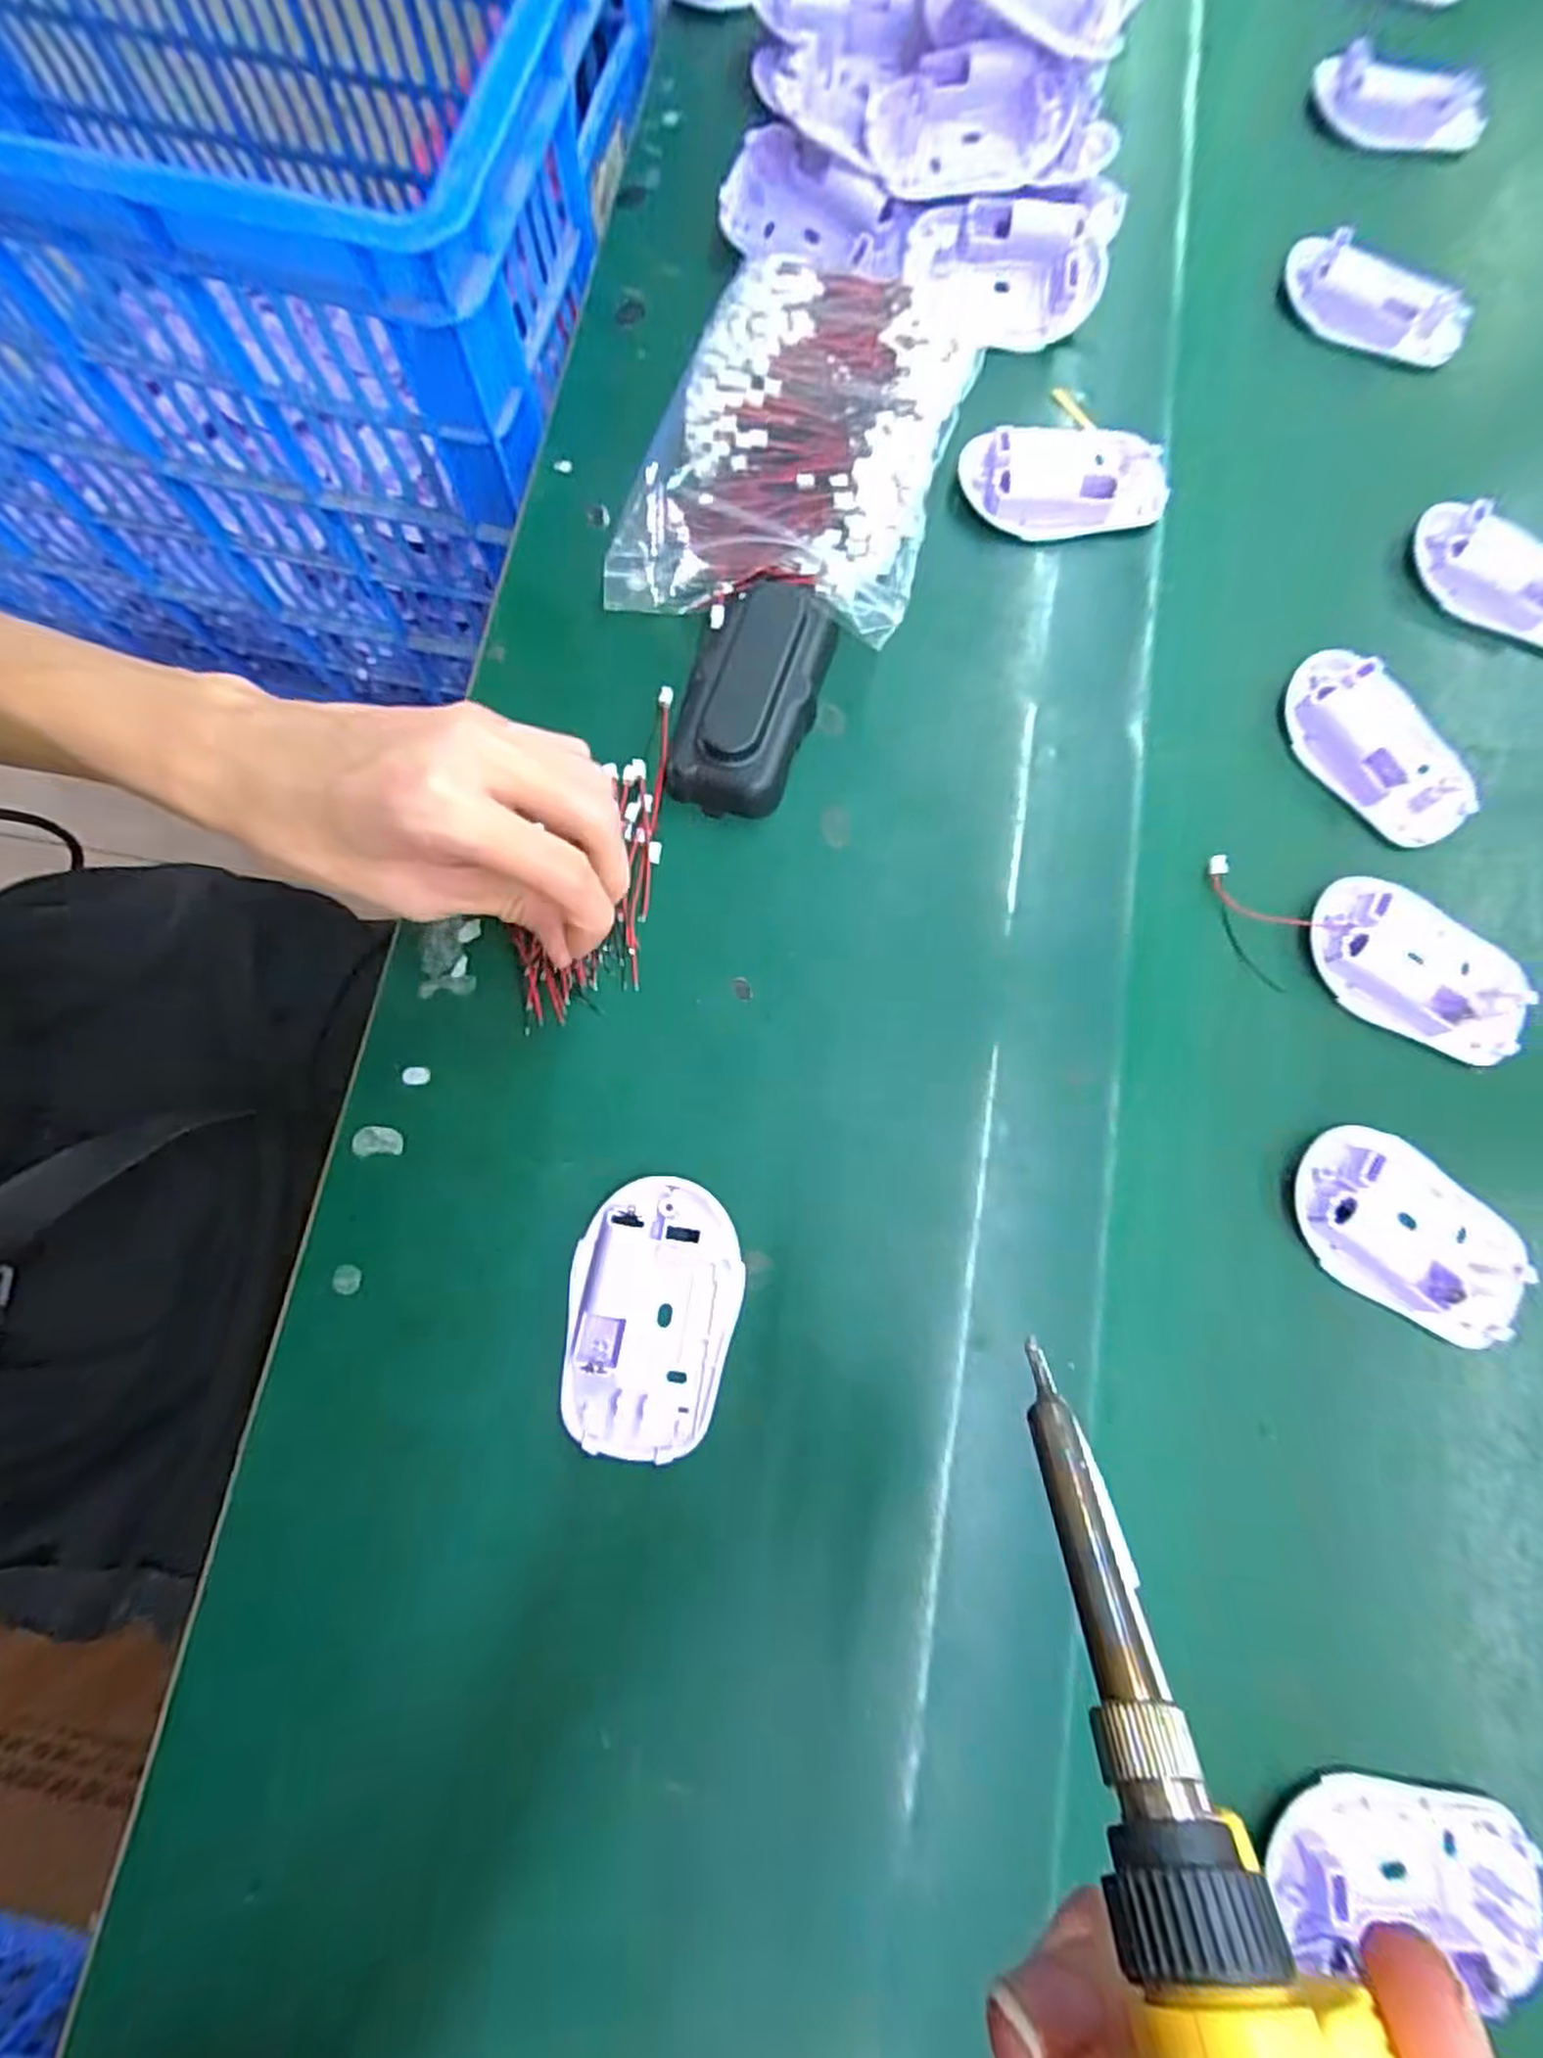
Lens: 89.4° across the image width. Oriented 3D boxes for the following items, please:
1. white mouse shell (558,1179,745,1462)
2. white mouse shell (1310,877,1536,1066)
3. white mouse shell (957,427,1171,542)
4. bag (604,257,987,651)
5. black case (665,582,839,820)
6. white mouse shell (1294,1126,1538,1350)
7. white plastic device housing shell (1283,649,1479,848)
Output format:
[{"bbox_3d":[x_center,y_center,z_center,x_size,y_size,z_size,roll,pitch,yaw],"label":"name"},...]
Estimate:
[{"bbox_3d":[-0.046,0.105,0.287,0.061,0.016,0.095,13,78,2],"label":"white mouse shell"},{"bbox_3d":[0.272,-0.027,0.324,0.090,0.014,0.058,26,79,4],"label":"white mouse shell"},{"bbox_3d":[0.141,-0.262,0.371,0.097,0.017,0.055,-9,78,-3],"label":"white mouse shell"},{"bbox_3d":[0.011,-0.265,0.359,0.132,0.042,0.176,16,78,2],"label":"bag"},{"bbox_3d":[-0.009,-0.143,0.334,0.053,0.026,0.099,16,78,2],"label":"black case"},{"bbox_3d":[0.249,0.078,0.300,0.088,0.014,0.062,28,79,5],"label":"white mouse shell"},{"bbox_3d":[0.271,-0.127,0.345,0.052,0.018,0.094,-40,82,-9],"label":"white plastic device housing shell"}]

